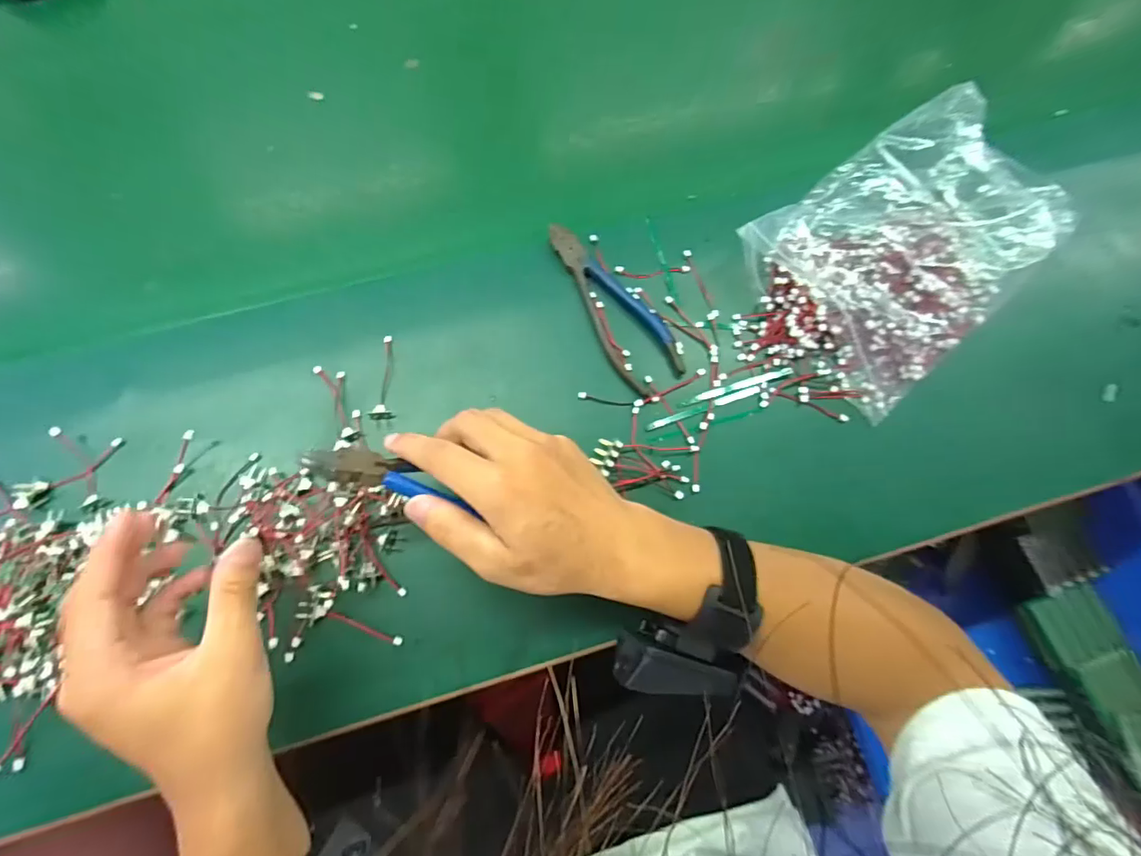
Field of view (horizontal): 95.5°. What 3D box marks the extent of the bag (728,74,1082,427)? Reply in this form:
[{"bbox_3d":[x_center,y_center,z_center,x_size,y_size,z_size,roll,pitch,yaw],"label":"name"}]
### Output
[{"bbox_3d":[0.249,-0.136,0.384,0.247,0.035,0.158,-38,79,-9],"label":"bag"}]

